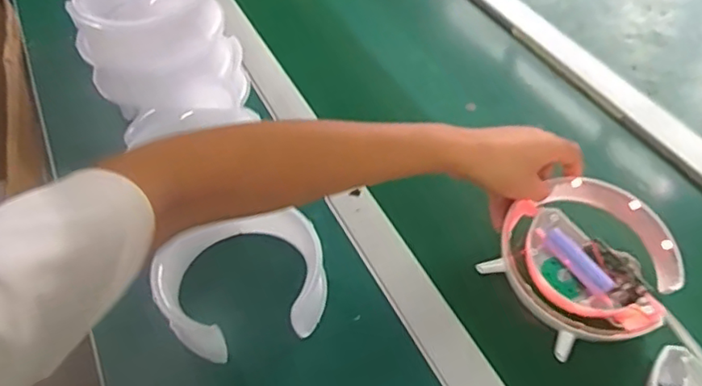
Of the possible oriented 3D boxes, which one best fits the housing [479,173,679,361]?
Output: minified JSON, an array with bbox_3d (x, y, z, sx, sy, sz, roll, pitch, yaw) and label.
[{"bbox_3d":[0.207,0.060,0.505,0.144,0.044,0.141,-30,55,-19],"label":"housing"}]

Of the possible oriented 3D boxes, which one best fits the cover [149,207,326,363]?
[{"bbox_3d":[-0.093,0.068,0.510,0.145,0.058,0.132,-18,52,-11],"label":"cover"}]

